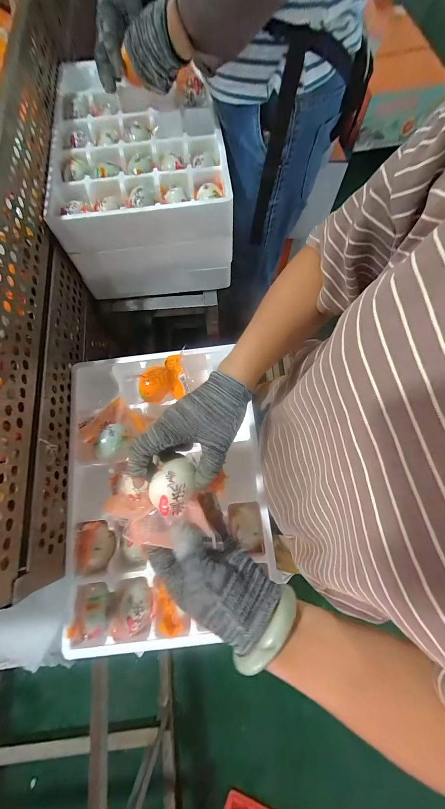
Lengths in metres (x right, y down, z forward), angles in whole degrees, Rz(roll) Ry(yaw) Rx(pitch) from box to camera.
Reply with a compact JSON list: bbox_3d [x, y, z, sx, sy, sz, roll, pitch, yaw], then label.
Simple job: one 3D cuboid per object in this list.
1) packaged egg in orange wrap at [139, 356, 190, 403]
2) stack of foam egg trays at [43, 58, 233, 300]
[{"bbox_3d":[-0.098,-0.044,0.466,0.072,0.037,0.068,-17,73,-4],"label":"packaged egg in orange wrap"},{"bbox_3d":[-0.155,-0.464,0.589,0.290,0.180,0.427,-7,73,-1],"label":"stack of foam egg trays"}]

